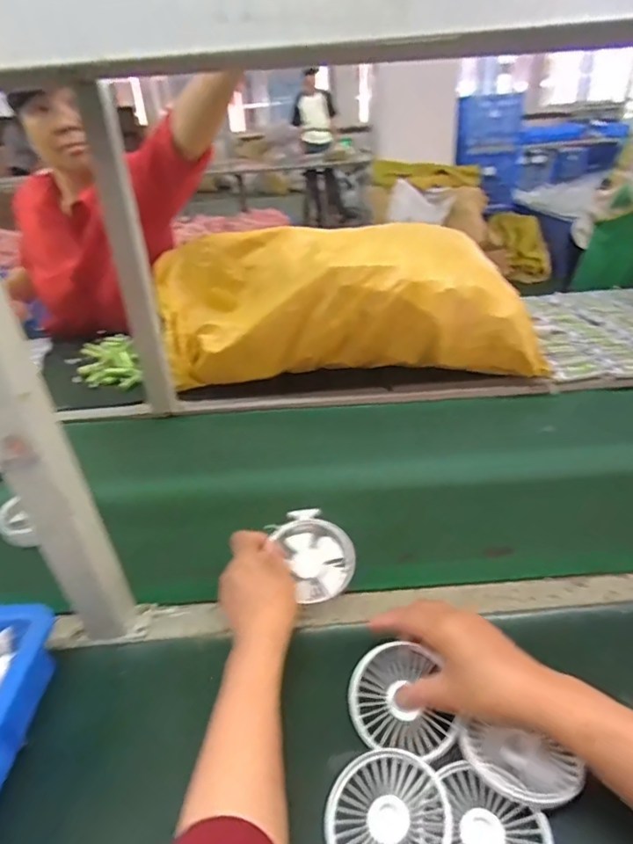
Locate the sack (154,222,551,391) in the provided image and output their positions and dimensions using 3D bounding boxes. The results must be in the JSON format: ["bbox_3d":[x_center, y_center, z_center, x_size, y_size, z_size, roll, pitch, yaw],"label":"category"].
[{"bbox_3d":[0.041,-0.207,0.944,0.662,0.234,0.232,-4,31,2],"label":"sack"}]

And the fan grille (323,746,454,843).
[{"bbox_3d":[0.050,0.285,0.372,0.087,0.015,0.088,-12,30,7],"label":"fan grille"}]

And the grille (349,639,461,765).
[{"bbox_3d":[0.071,0.229,0.432,0.087,0.012,0.080,6,55,14],"label":"grille"}]

